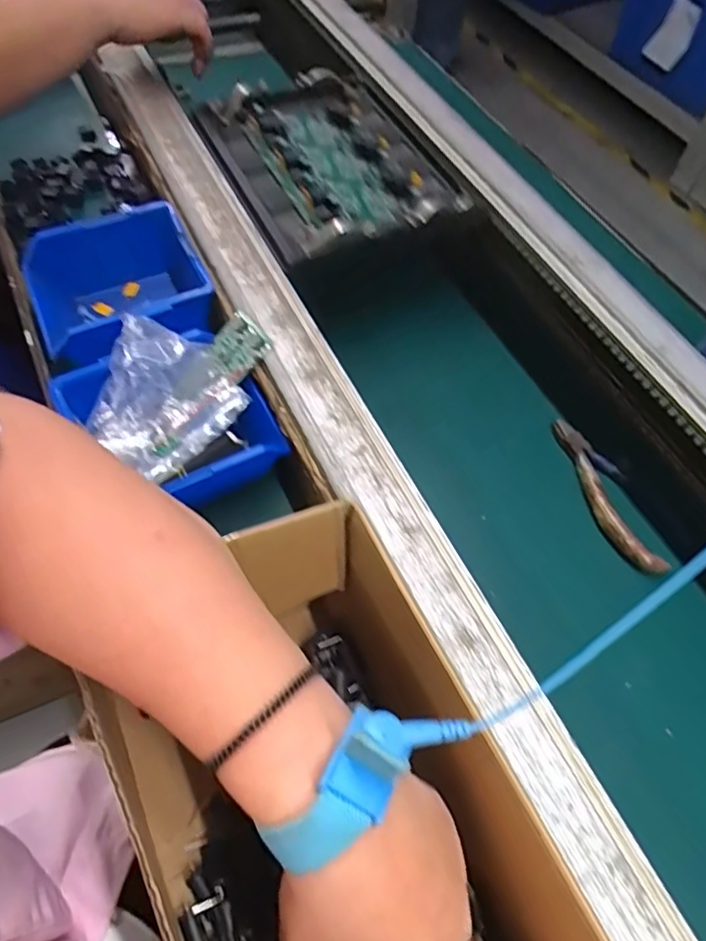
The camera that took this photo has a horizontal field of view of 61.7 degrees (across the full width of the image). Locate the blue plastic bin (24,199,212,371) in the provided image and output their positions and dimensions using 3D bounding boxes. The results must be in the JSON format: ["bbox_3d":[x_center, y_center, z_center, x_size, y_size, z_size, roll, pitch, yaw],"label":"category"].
[{"bbox_3d":[-0.194,-0.145,0.504,0.135,0.072,0.130,-23,63,-13],"label":"blue plastic bin"}]

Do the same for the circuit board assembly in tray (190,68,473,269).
[{"bbox_3d":[-0.017,-0.305,0.574,0.201,0.026,0.248,-22,63,-13],"label":"circuit board assembly in tray"}]

